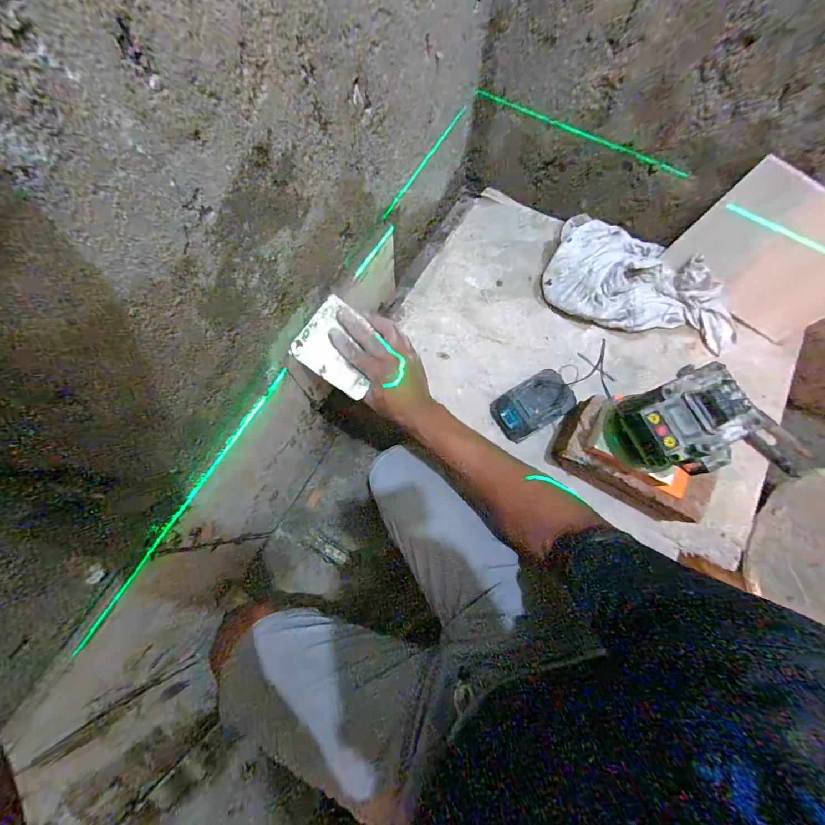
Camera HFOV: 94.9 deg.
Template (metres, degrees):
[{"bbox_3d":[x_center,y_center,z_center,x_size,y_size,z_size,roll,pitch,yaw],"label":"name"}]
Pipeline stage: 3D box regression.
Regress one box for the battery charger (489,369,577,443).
[{"bbox_3d":[0.187,-0.009,0.583,0.115,0.055,0.076,-30,77,-9],"label":"battery charger"}]

